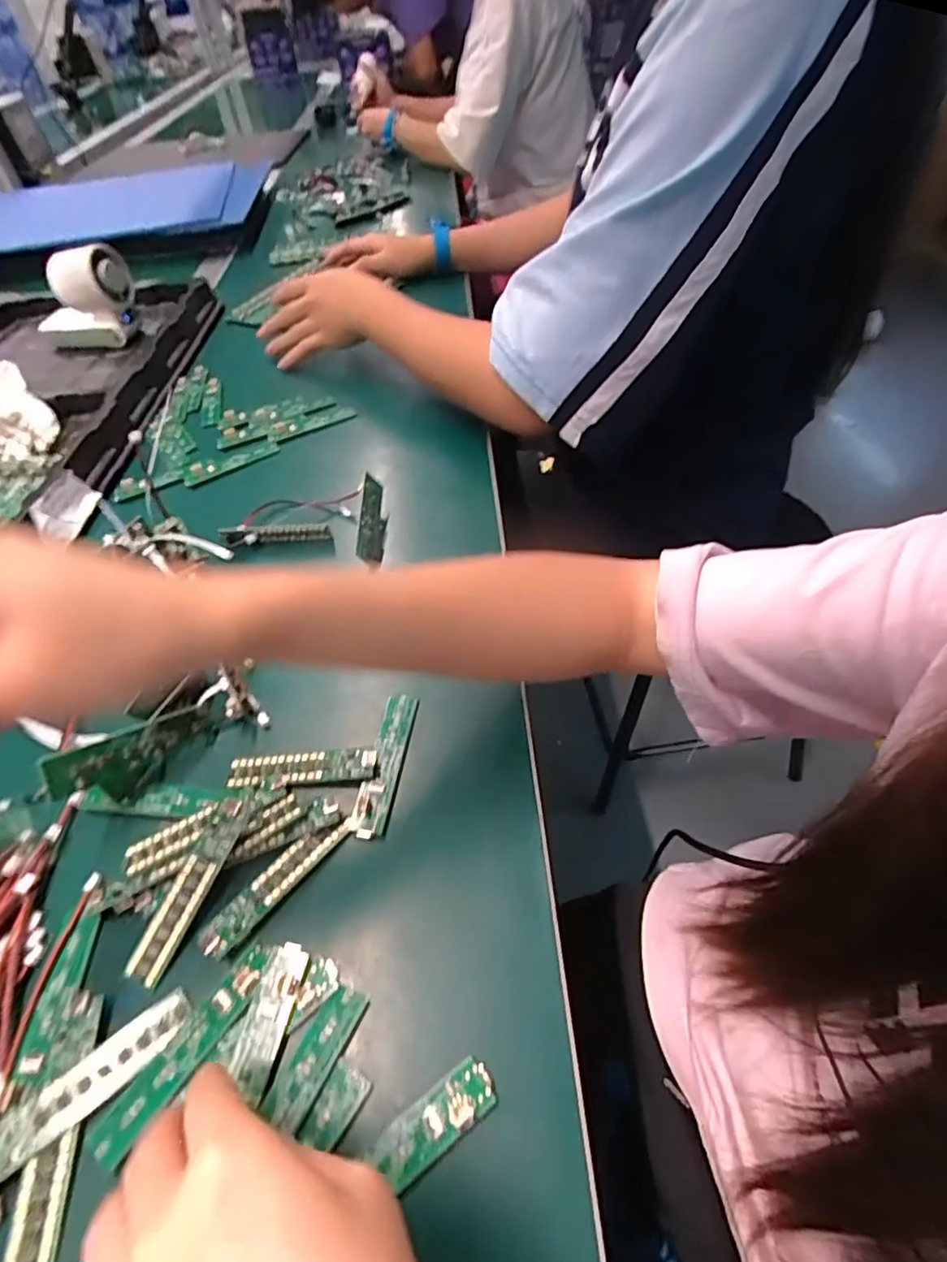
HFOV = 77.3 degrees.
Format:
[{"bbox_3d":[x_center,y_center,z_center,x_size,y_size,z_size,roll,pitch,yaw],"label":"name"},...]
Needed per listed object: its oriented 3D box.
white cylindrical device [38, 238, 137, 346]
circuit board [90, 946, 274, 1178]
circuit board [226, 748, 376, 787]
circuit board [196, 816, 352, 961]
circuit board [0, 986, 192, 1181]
[{"bbox_3d":[-0.449,-0.385,0.678,0.109,0.097,0.056,4,51,9],"label":"white cylindrical device"},{"bbox_3d":[-0.117,0.169,0.243,0.018,0.007,0.083,20,53,30],"label":"circuit board"},{"bbox_3d":[-0.094,0.075,0.322,0.081,0.008,0.018,-3,50,3],"label":"circuit board"},{"bbox_3d":[-0.093,0.119,0.284,0.017,0.006,0.080,31,55,27],"label":"circuit board"},{"bbox_3d":[-0.154,0.180,0.235,0.082,0.004,0.018,-31,64,-29],"label":"circuit board"}]

